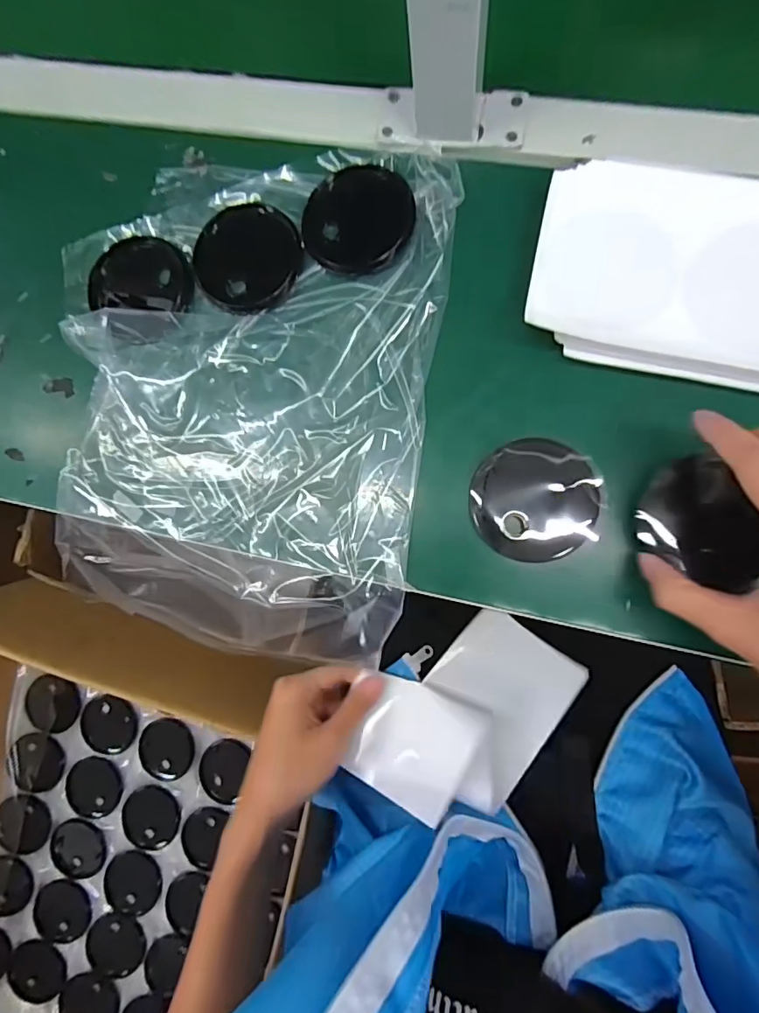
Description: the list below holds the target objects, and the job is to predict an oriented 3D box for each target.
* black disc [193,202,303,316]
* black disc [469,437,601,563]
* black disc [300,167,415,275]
[{"bbox_3d":[-0.092,-0.173,0.353,0.072,0.007,0.074,0,87,9],"label":"black disc"},{"bbox_3d":[0.099,-0.004,0.323,0.077,0.012,0.074,0,87,9],"label":"black disc"},{"bbox_3d":[-0.015,-0.197,0.347,0.075,0.004,0.071,0,87,9],"label":"black disc"}]

